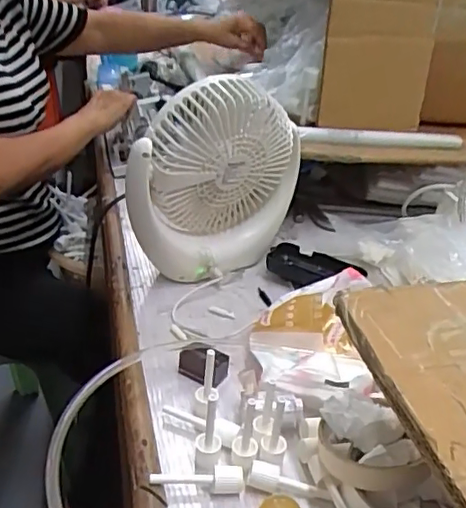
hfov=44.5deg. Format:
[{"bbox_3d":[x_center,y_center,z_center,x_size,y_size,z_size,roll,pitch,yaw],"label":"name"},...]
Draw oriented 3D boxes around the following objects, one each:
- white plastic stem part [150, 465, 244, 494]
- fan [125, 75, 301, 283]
[{"bbox_3d":[-0.025,0.159,0.398,0.064,0.015,0.015,1,30,-7],"label":"white plastic stem part"},{"bbox_3d":[-0.018,-0.076,0.621,0.187,0.207,0.070,-19,37,-35],"label":"fan"}]

